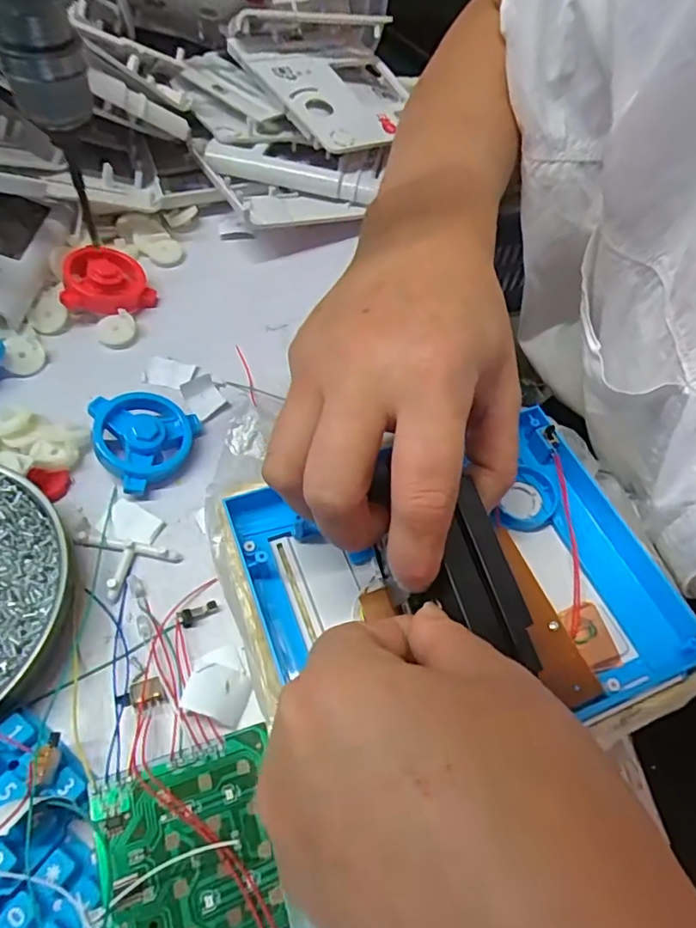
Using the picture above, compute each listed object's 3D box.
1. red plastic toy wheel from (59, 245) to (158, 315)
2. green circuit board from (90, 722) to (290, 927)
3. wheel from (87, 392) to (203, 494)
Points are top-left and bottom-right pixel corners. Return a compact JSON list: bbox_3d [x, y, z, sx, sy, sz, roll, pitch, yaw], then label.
[{"bbox_3d":[-0.153,-0.116,0.358,0.055,0.013,0.044,-7,73,-35],"label":"red plastic toy wheel"},{"bbox_3d":[-0.054,0.141,0.200,0.062,0.004,0.072,-7,56,-26],"label":"green circuit board"},{"bbox_3d":[-0.104,-0.014,0.296,0.053,0.014,0.053,9,65,-20],"label":"wheel"}]

